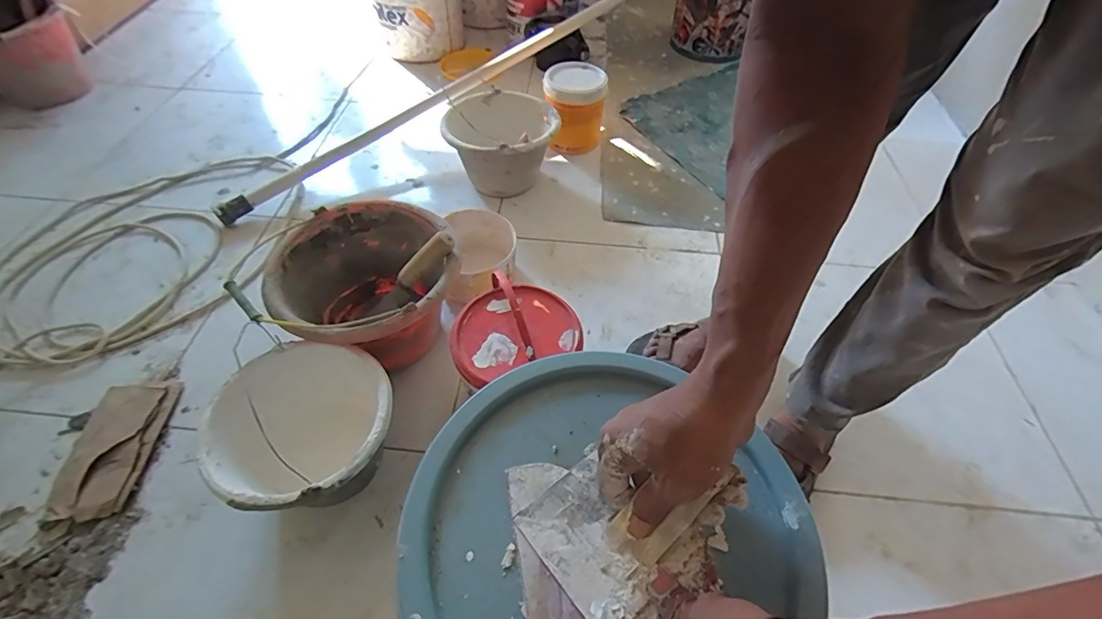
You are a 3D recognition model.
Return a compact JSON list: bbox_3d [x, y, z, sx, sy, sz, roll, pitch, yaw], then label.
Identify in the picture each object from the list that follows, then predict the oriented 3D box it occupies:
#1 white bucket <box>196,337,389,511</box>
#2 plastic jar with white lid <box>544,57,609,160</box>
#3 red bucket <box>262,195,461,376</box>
[{"bbox_3d":[-0.335,0.186,0.706,0.230,0.171,0.225,1,52,-1],"label":"white bucket"},{"bbox_3d":[0.052,-0.512,1.255,0.155,0.178,0.150,1,52,-1],"label":"plastic jar with white lid"},{"bbox_3d":[-0.296,-0.017,0.840,0.278,0.225,0.273,1,52,-1],"label":"red bucket"}]

